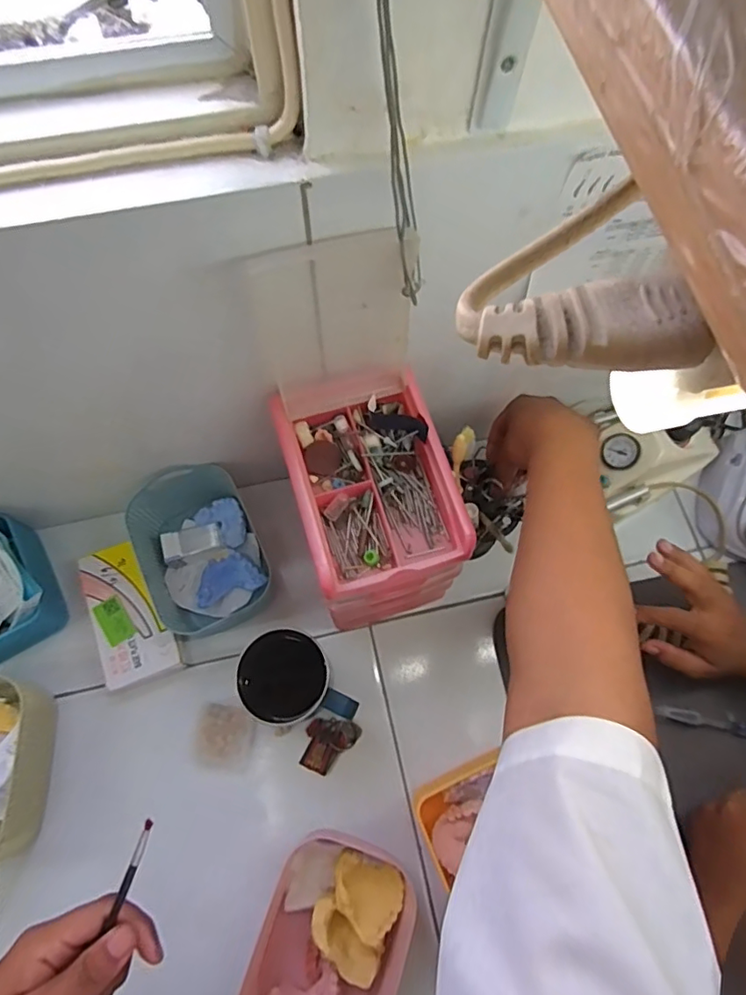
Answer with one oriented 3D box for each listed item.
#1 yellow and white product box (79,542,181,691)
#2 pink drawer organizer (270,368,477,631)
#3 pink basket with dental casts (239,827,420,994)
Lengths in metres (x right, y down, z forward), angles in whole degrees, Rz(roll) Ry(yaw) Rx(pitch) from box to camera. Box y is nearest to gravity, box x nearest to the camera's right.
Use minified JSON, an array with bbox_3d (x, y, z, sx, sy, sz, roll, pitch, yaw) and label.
[{"bbox_3d":[-0.263,0.125,0.601,0.073,0.034,0.145,-20,71,-8],"label":"yellow and white product box"},{"bbox_3d":[-0.003,0.014,0.543,0.128,0.200,0.190,-16,70,-7],"label":"pink drawer organizer"},{"bbox_3d":[-0.037,0.396,0.482,0.128,0.063,0.174,18,70,5],"label":"pink basket with dental casts"}]

